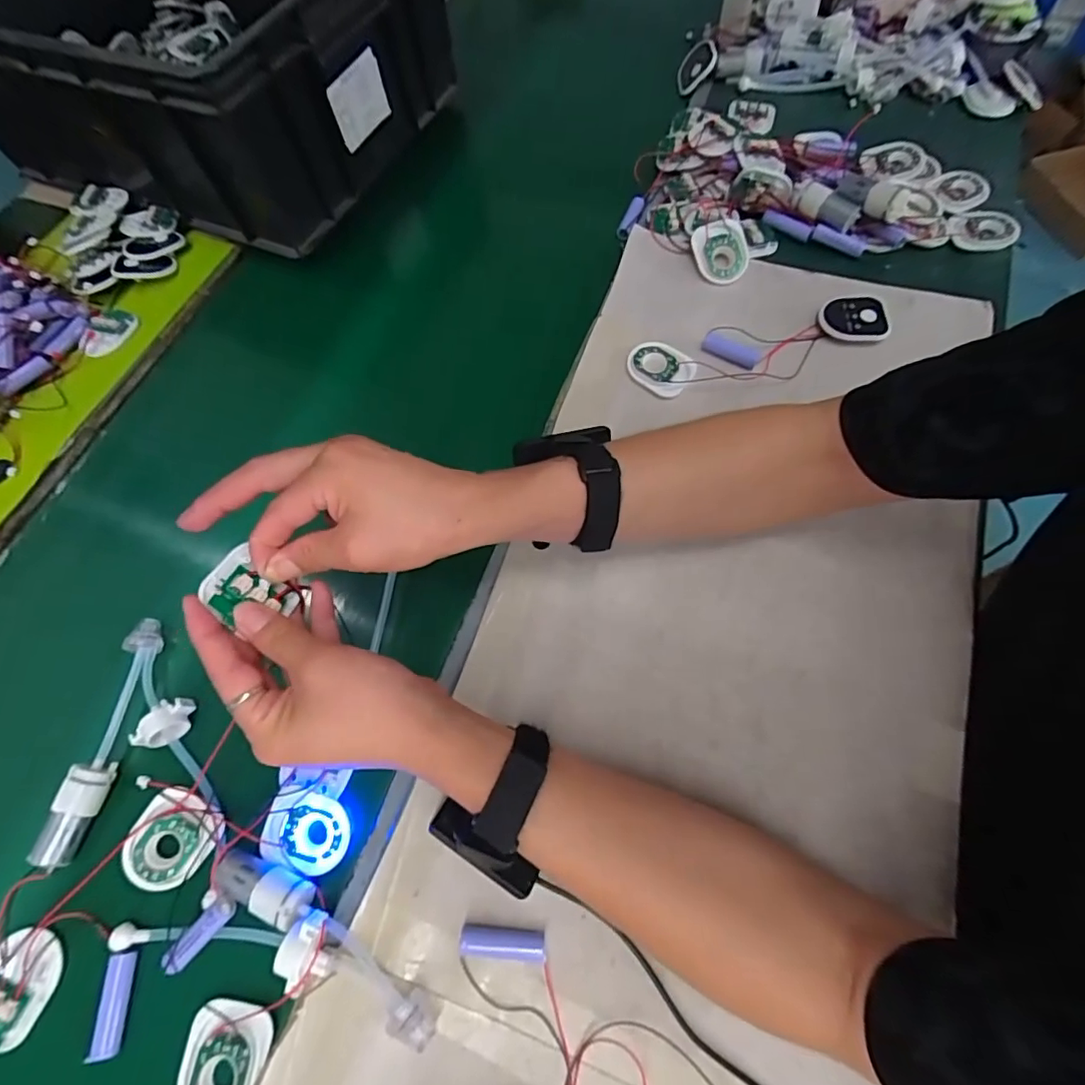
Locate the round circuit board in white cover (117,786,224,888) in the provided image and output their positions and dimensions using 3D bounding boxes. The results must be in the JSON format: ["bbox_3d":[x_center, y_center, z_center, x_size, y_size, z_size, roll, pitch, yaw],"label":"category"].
[{"bbox_3d":[-0.236,0.190,0.349,0.048,0.008,0.060,37,78,-2],"label":"round circuit board in white cover"}]

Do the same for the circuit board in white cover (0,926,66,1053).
[{"bbox_3d":[-0.321,0.268,0.330,0.048,0.008,0.057,-5,67,1],"label":"circuit board in white cover"}]

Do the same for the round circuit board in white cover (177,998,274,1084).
[{"bbox_3d":[-0.179,0.292,0.308,0.048,0.008,0.056,3,68,4],"label":"round circuit board in white cover"}]

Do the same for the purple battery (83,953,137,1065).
[{"bbox_3d":[-0.252,0.271,0.324,0.016,0.010,0.050,-5,67,1],"label":"purple battery"}]

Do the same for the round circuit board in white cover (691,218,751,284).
[{"bbox_3d":[0.169,-0.275,0.519,0.048,0.008,0.058,-20,89,3],"label":"round circuit board in white cover"}]

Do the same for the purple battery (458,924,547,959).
[{"bbox_3d":[-0.023,0.234,0.321,0.049,0.014,0.014,3,68,4],"label":"purple battery"}]

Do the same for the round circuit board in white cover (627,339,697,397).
[{"bbox_3d":[0.103,-0.155,0.480,0.045,0.009,0.061,-38,71,-12],"label":"round circuit board in white cover"}]

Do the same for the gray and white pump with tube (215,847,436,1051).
[{"bbox_3d":[-0.132,0.234,0.315,0.155,0.023,0.037,34,73,15],"label":"gray and white pump with tube"}]

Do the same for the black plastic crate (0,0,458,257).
[{"bbox_3d":[-0.396,-0.552,0.601,0.483,0.168,0.327,24,71,12],"label":"black plastic crate"}]

